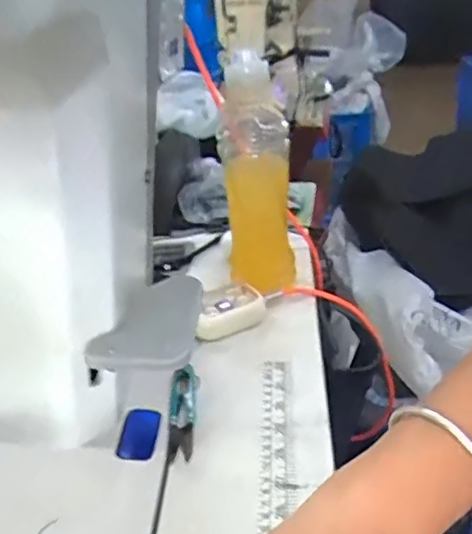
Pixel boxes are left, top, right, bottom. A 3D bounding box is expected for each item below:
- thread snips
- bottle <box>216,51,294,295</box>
[{"bbox_3d":[-0.043,0.112,0.482,0.023,0.011,0.097,-4,28,4],"label":"thread snips"},{"bbox_3d":[0.021,-0.077,0.585,0.062,0.236,0.049,-9,28,-6],"label":"bottle"}]

